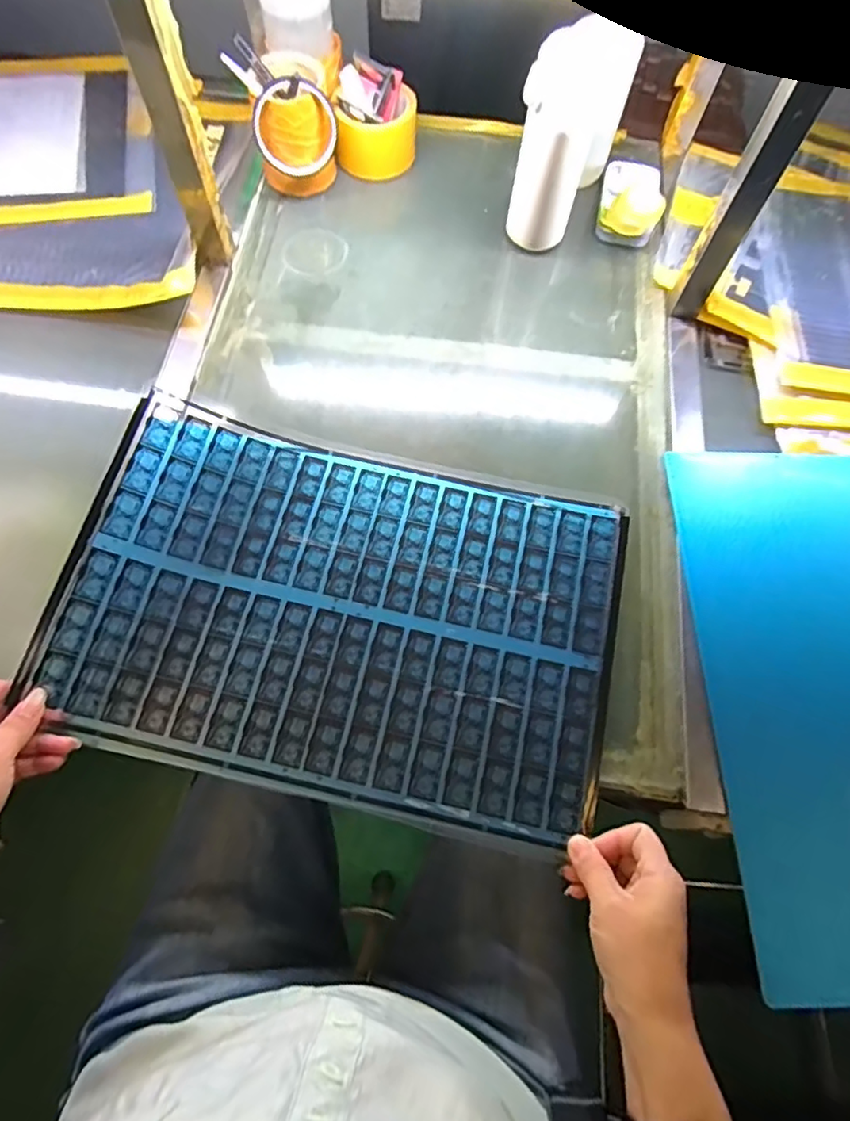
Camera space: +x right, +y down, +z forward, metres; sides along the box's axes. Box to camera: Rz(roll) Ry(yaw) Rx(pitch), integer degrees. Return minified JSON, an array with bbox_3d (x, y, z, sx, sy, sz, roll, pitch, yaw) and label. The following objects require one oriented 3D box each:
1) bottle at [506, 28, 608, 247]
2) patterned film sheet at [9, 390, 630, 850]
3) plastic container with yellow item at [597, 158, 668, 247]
[{"bbox_3d":[0.129,-0.409,0.594,0.070,0.200,0.068,16,70,5],"label":"bottle"},{"bbox_3d":[-0.060,0.037,0.478,0.432,0.047,0.287,11,69,3],"label":"patterned film sheet"},{"bbox_3d":[0.239,-0.423,0.678,0.068,0.054,0.121,12,69,3],"label":"plastic container with yellow item"}]

